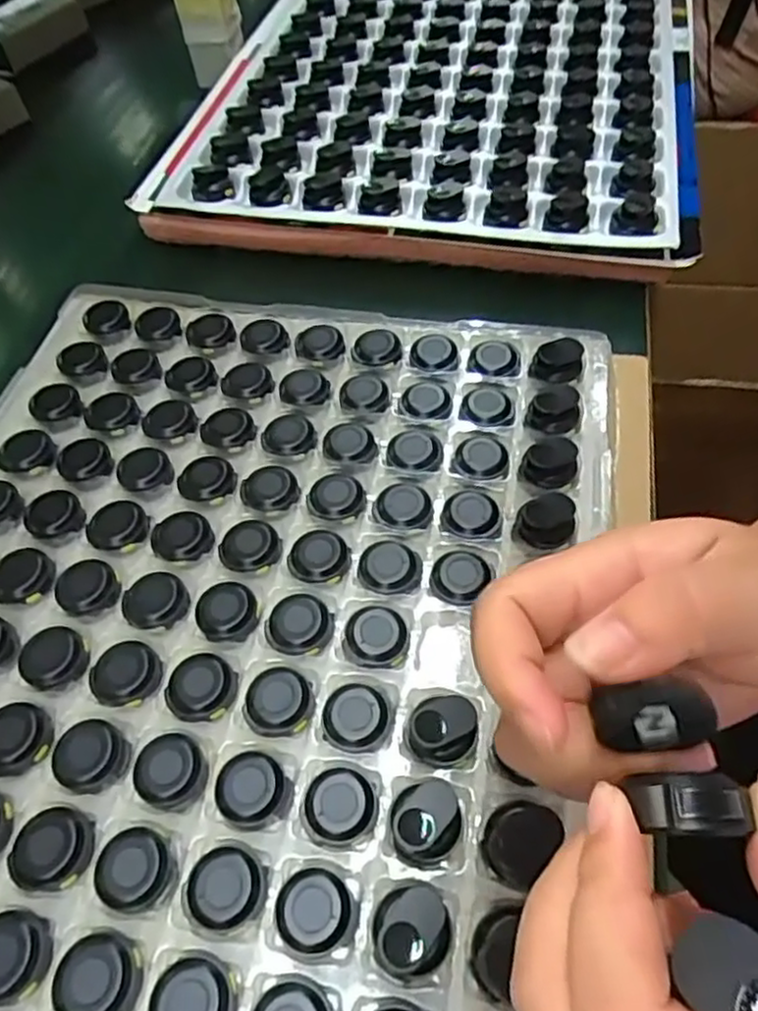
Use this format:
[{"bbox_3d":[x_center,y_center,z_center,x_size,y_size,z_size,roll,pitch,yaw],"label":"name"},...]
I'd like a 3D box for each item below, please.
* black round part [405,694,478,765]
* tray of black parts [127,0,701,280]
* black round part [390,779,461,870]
[{"bbox_3d":[0.027,0.093,0.288,0.027,0.012,0.029,-1,55,2],"label":"black round part"},{"bbox_3d":[0.067,-0.393,0.608,0.404,0.042,0.513,9,56,9],"label":"tray of black parts"},{"bbox_3d":[0.018,0.122,0.266,0.026,0.017,0.029,-6,55,-2],"label":"black round part"}]

